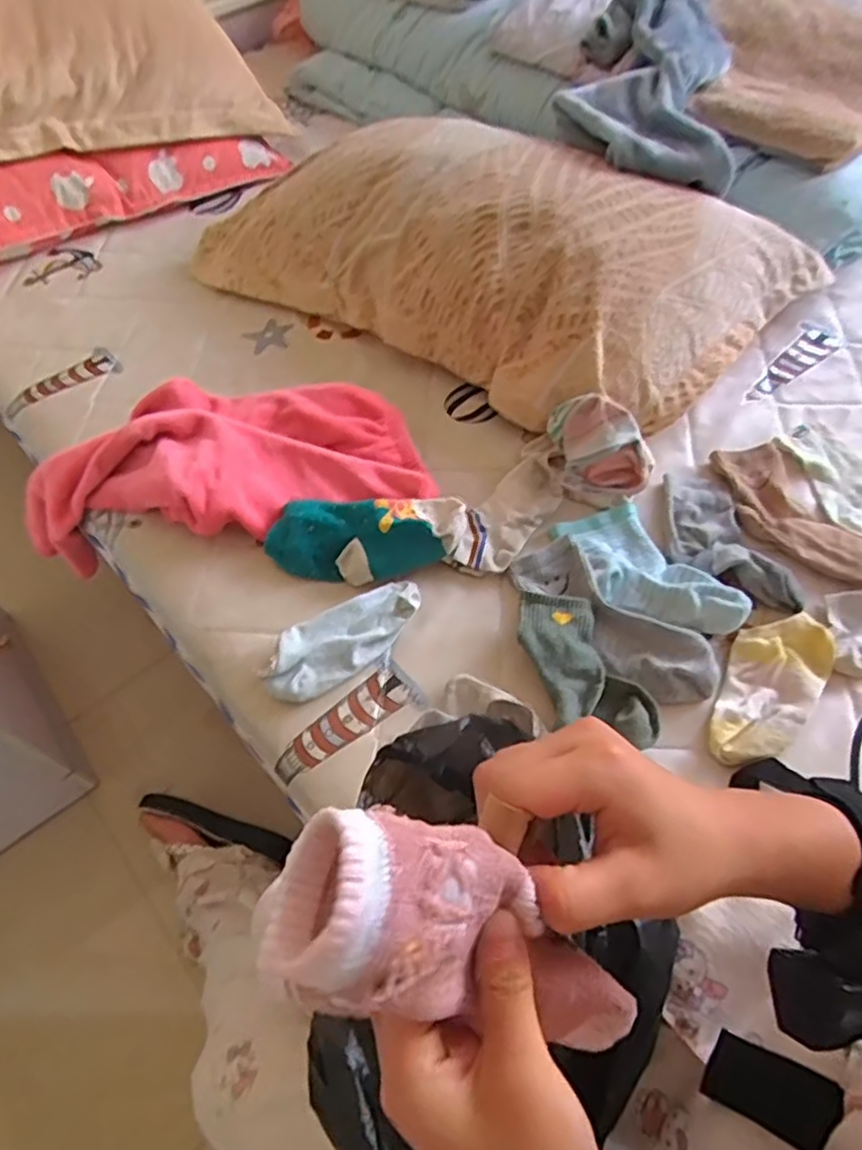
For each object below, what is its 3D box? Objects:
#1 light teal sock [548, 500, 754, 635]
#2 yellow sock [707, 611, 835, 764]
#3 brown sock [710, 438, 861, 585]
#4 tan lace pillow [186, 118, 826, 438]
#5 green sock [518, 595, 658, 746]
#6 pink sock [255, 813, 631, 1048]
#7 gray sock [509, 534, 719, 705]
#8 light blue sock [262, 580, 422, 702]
[{"bbox_3d":[0.207,-0.007,0.660,0.093,0.032,0.183,-28,61,-14],"label":"light teal sock"},{"bbox_3d":[0.300,0.098,0.602,0.078,0.016,0.157,30,64,19],"label":"yellow sock"},{"bbox_3d":[0.375,-0.065,0.697,0.103,0.015,0.200,-20,59,-10],"label":"brown sock"},{"bbox_3d":[0.055,-0.397,0.845,0.766,0.149,0.364,22,61,15],"label":"tan lace pillow"},{"bbox_3d":[0.136,0.082,0.615,0.081,0.023,0.156,-16,59,-8],"label":"green sock"},{"bbox_3d":[0.019,0.135,0.248,0.166,0.042,0.061,36,57,-26],"label":"pink sock"},{"bbox_3d":[0.167,0.038,0.637,0.073,0.024,0.211,-38,64,-20],"label":"gray sock"},{"bbox_3d":[-0.084,0.057,0.647,0.161,0.036,0.067,-40,64,-20],"label":"light blue sock"}]

